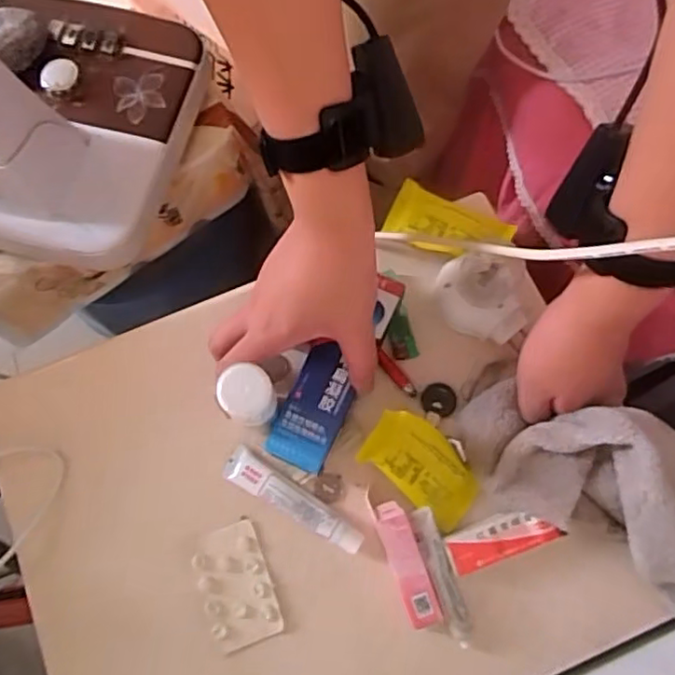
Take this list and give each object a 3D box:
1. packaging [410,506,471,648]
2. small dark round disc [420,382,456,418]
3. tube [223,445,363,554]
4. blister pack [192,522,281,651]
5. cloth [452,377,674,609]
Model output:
[{"bbox_3d":[0.074,0.171,0.446,0.019,0.009,0.095,-17,73,-4],"label":"packaging"},{"bbox_3d":[0.080,0.049,0.494,0.026,0.004,0.027,0,72,1],"label":"small dark round disc"},{"bbox_3d":[-0.033,0.121,0.468,0.116,0.014,0.026,29,75,10],"label":"tube"},{"bbox_3d":[-0.076,0.184,0.460,0.050,0.004,0.082,-19,73,-5],"label":"blister pack"},{"bbox_3d":[0.177,0.097,0.423,0.202,0.099,0.091,26,74,18],"label":"cloth"}]

